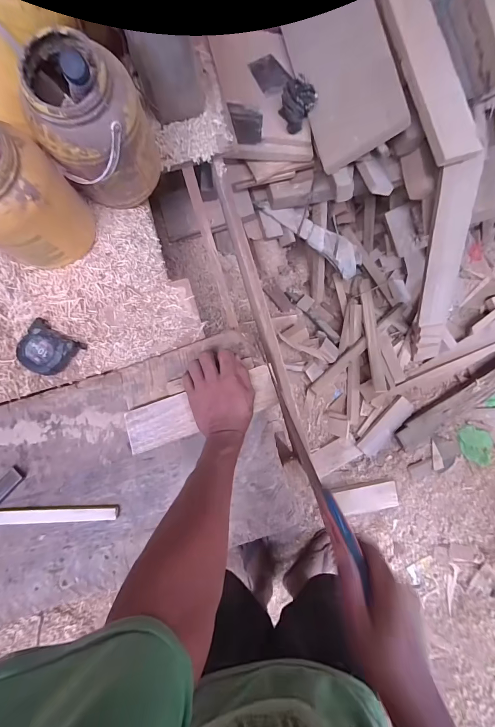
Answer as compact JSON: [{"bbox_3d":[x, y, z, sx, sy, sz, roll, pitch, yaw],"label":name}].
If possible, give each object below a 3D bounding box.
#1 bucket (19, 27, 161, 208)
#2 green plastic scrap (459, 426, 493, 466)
[{"bbox_3d":[-0.228,-0.353,0.480,0.135,0.222,0.136,0,80,1],"label":"bucket"},{"bbox_3d":[0.842,0.306,1.145,0.128,0.005,0.148,-2,94,-6],"label":"green plastic scrap"}]

